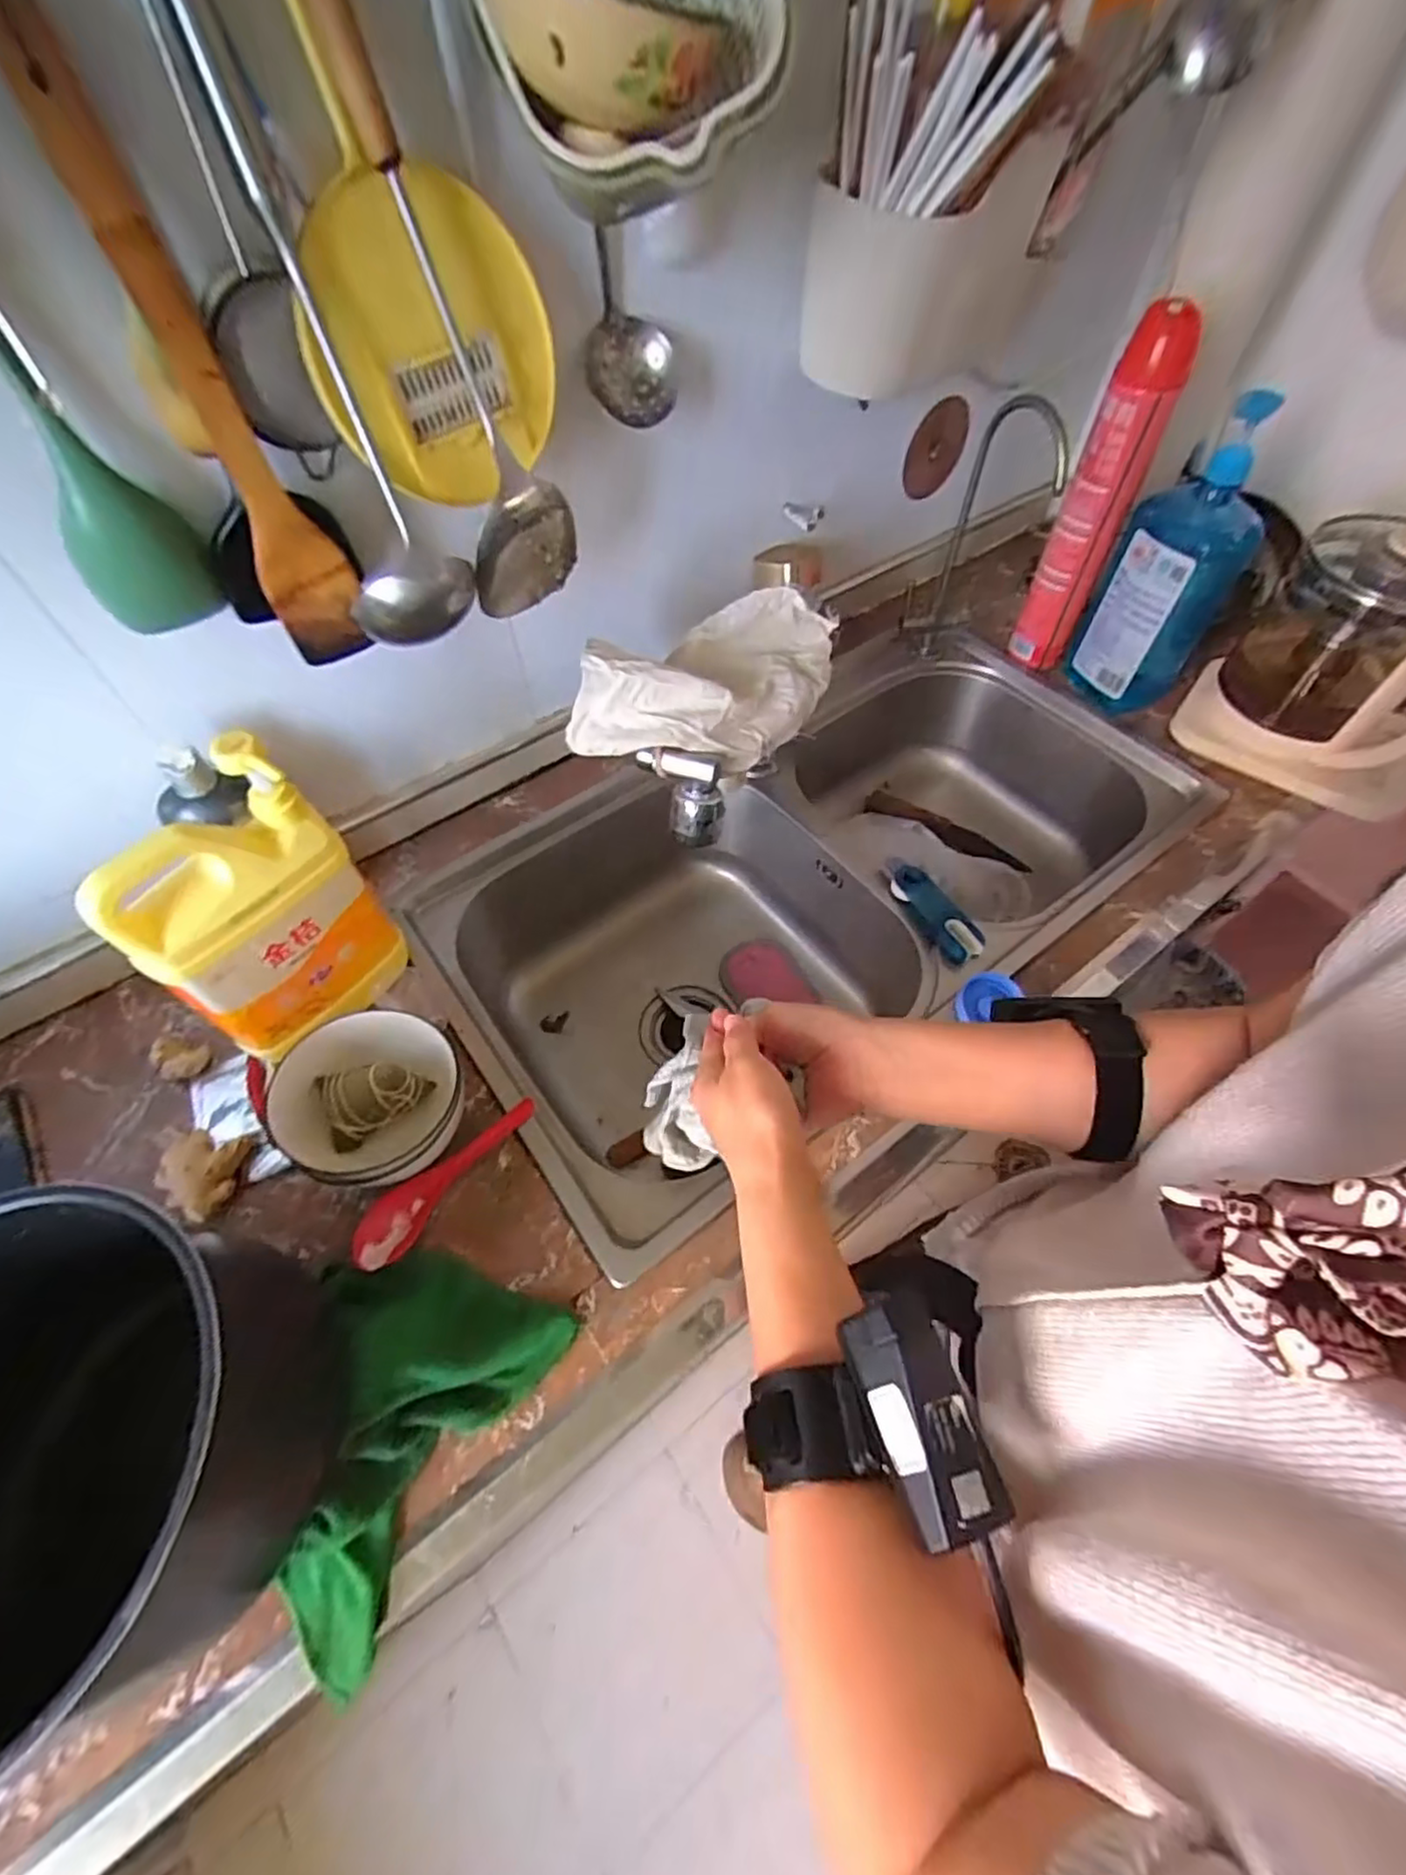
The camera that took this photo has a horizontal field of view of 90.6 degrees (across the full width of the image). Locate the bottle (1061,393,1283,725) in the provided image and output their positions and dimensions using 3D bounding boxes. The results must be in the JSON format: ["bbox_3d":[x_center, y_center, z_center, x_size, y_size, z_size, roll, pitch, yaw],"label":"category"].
[{"bbox_3d":[0.474,-0.371,0.707,0.119,0.285,0.070,33,64,20],"label":"bottle"}]

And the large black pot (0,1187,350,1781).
[{"bbox_3d":[-0.329,0.274,0.370,0.215,0.177,0.223,-1,57,1],"label":"large black pot"}]

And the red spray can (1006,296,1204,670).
[{"bbox_3d":[0.403,-0.433,0.722,0.064,0.330,0.055,23,60,15],"label":"red spray can"}]

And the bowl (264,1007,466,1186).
[{"bbox_3d":[-0.249,0.121,0.526,0.119,0.076,0.124,23,60,15],"label":"bowl"}]

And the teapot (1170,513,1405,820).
[{"bbox_3d":[0.635,-0.266,0.675,0.210,0.217,0.132,39,66,23],"label":"teapot"}]

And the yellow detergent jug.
[{"bbox_3d":[-0.328,-0.026,0.511,0.144,0.224,0.098,-38,64,-21],"label":"yellow detergent jug"}]

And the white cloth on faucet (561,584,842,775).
[{"bbox_3d":[0.013,-0.224,0.611,0.250,0.096,0.114,-36,63,-20],"label":"white cloth on faucet"}]

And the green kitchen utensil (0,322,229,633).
[{"bbox_3d":[-0.362,-0.302,0.359,0.059,0.293,0.046,7,57,6],"label":"green kitchen utensil"}]

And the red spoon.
[{"bbox_3d":[-0.196,0.175,0.524,0.039,0.026,0.152,31,63,19],"label":"red spoon"}]

